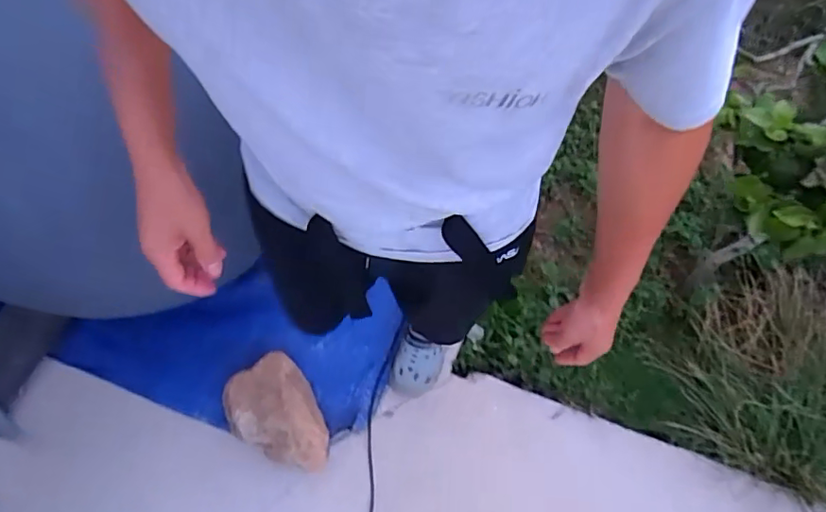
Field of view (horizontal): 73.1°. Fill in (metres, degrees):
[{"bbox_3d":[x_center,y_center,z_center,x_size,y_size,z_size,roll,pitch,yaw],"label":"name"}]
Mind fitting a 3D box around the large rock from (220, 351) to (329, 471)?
[{"bbox_3d":[-0.288,0.346,1.179,0.186,0.090,0.262,-34,68,-12],"label":"large rock"}]

